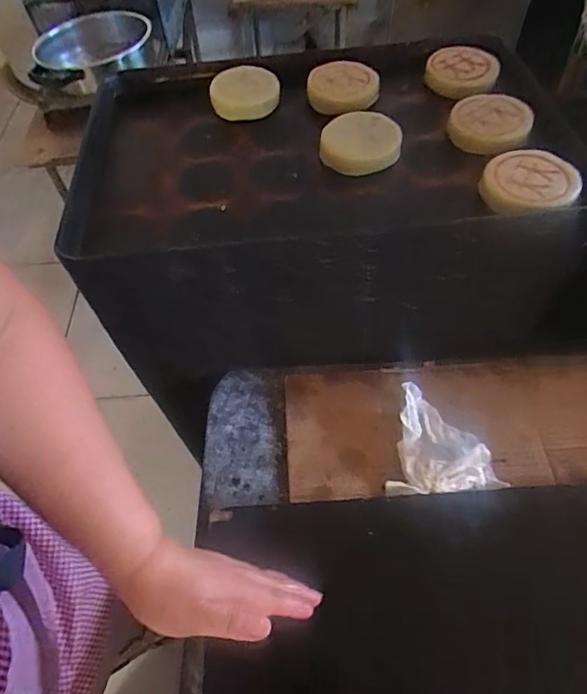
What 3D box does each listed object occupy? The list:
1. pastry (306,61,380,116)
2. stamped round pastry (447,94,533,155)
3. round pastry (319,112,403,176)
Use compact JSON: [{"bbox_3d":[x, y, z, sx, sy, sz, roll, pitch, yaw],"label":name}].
[{"bbox_3d":[0.069,-0.361,0.683,0.100,0.028,0.106,4,55,6],"label":"pastry"},{"bbox_3d":[0.245,-0.280,0.612,0.102,0.030,0.102,16,57,14],"label":"stamped round pastry"},{"bbox_3d":[0.084,-0.255,0.612,0.096,0.037,0.099,-1,54,2],"label":"round pastry"}]

